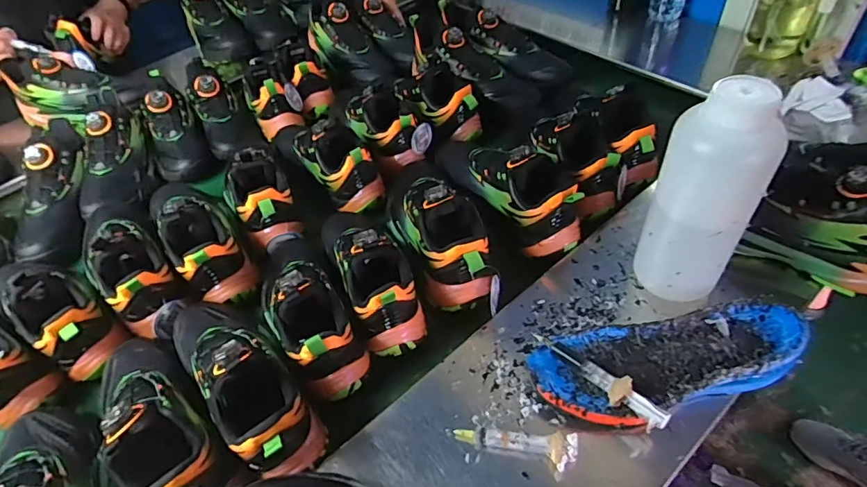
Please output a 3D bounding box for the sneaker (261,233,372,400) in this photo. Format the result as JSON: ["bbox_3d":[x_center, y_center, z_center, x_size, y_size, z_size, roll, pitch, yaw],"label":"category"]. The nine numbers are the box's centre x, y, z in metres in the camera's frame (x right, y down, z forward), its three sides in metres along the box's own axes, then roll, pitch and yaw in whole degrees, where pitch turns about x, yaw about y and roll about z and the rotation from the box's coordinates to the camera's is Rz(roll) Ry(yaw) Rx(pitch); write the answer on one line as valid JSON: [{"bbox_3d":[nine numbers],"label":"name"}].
[{"bbox_3d":[-0.162,0.055,0.587,0.084,0.093,0.252,-26,50,-16],"label":"sneaker"}]

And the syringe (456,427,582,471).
[{"bbox_3d":[0.079,0.190,0.486,0.114,0.028,0.033,10,50,16],"label":"syringe"}]

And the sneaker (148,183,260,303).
[{"bbox_3d":[-0.335,-0.033,0.695,0.090,0.098,0.270,-31,52,-20],"label":"sneaker"}]

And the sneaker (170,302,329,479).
[{"bbox_3d":[-0.214,0.124,0.529,0.084,0.096,0.271,-35,53,-22],"label":"sneaker"}]

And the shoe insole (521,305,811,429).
[{"bbox_3d":[0.236,0.120,0.518,0.269,0.048,0.106,-13,48,-4],"label":"shoe insole"}]

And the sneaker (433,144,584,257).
[{"bbox_3d":[0.103,-0.109,0.706,0.112,0.092,0.282,-24,49,-14],"label":"sneaker"}]

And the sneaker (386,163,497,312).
[{"bbox_3d":[-0.003,-0.049,0.661,0.110,0.096,0.277,-14,48,-6],"label":"sneaker"}]

